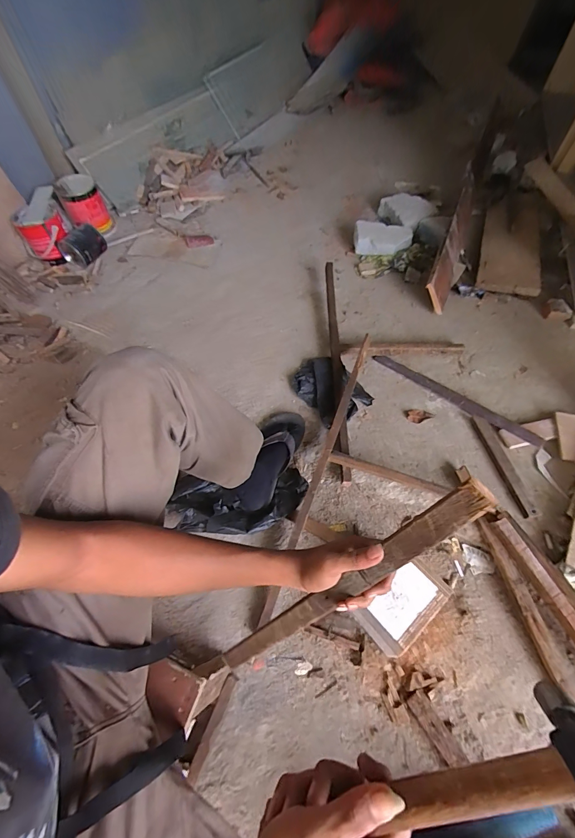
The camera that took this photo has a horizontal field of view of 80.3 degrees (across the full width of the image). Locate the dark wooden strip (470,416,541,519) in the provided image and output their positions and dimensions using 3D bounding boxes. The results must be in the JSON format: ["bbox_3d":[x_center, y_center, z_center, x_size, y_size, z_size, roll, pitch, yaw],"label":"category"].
[{"bbox_3d":[0.511,0.104,0.805,0.035,0.020,0.256,-11,60,-3],"label":"dark wooden strip"}]

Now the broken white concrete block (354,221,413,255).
[{"bbox_3d":[0.344,-0.651,1.238,0.201,0.068,0.113,11,61,9],"label":"broken white concrete block"}]

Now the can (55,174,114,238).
[{"bbox_3d":[-0.807,-0.848,1.359,0.150,0.154,0.150,-28,63,-12],"label":"can"}]

